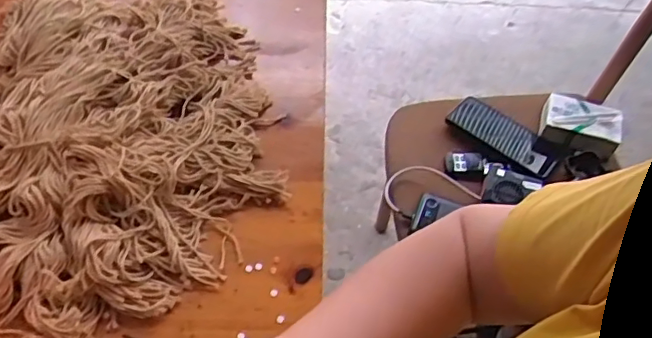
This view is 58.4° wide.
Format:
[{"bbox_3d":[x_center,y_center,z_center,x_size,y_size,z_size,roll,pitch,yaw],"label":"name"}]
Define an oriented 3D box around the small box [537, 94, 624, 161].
[{"bbox_3d":[0.385,-0.069,0.877,0.112,0.041,0.071,22,59,10],"label":"small box"}]

